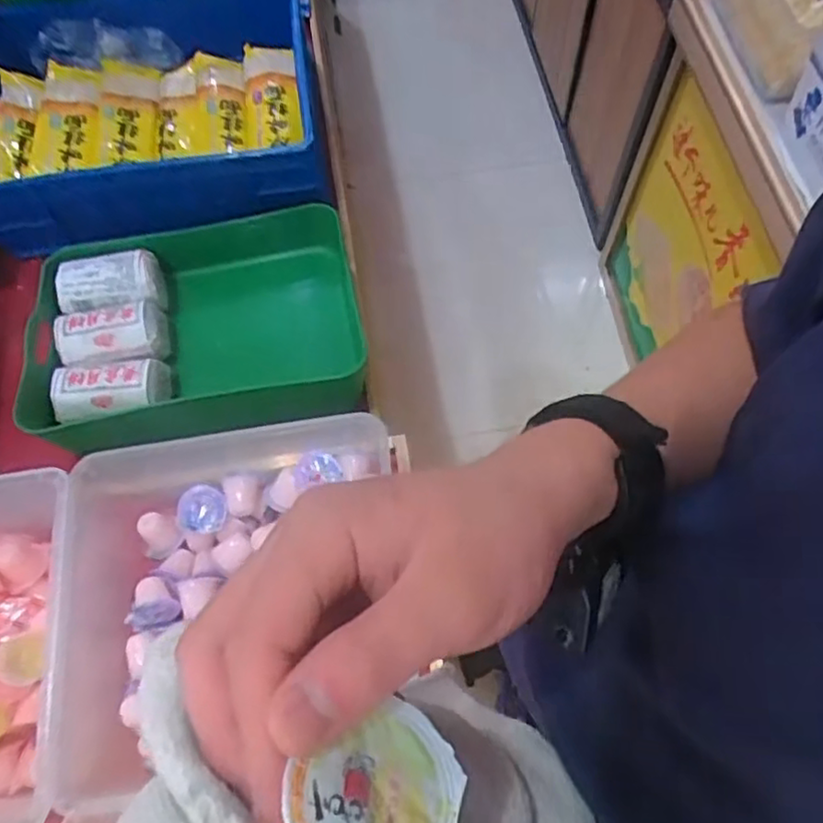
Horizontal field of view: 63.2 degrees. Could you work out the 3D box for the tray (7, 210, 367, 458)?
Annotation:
[{"bbox_3d":[-0.275,-0.109,0.891,0.407,0.121,0.290,-13,65,-4],"label":"tray"}]

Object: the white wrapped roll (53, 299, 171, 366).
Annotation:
[{"bbox_3d":[-0.386,-0.093,0.869,0.128,0.072,0.085,-13,65,-4],"label":"white wrapped roll"}]

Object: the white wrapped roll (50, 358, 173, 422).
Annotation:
[{"bbox_3d":[-0.361,-0.026,0.806,0.126,0.045,0.073,-12,65,-3],"label":"white wrapped roll"}]

